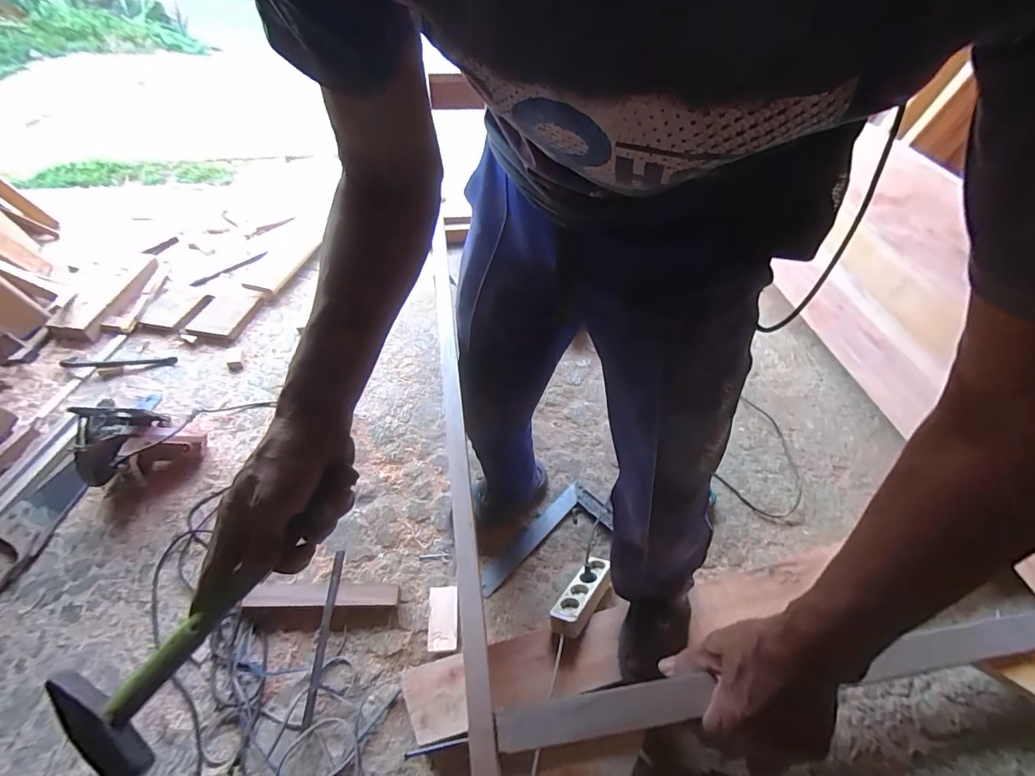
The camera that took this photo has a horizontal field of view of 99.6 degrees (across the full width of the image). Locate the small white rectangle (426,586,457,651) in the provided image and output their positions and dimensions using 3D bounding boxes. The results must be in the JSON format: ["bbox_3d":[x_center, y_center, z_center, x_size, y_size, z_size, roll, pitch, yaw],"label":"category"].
[{"bbox_3d":[-0.156,0.477,0.911,0.057,0.027,0.119,-1,50,-4],"label":"small white rectangle"}]

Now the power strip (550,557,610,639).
[{"bbox_3d":[0.138,0.420,0.906,0.065,0.033,0.213,31,33,21],"label":"power strip"}]

